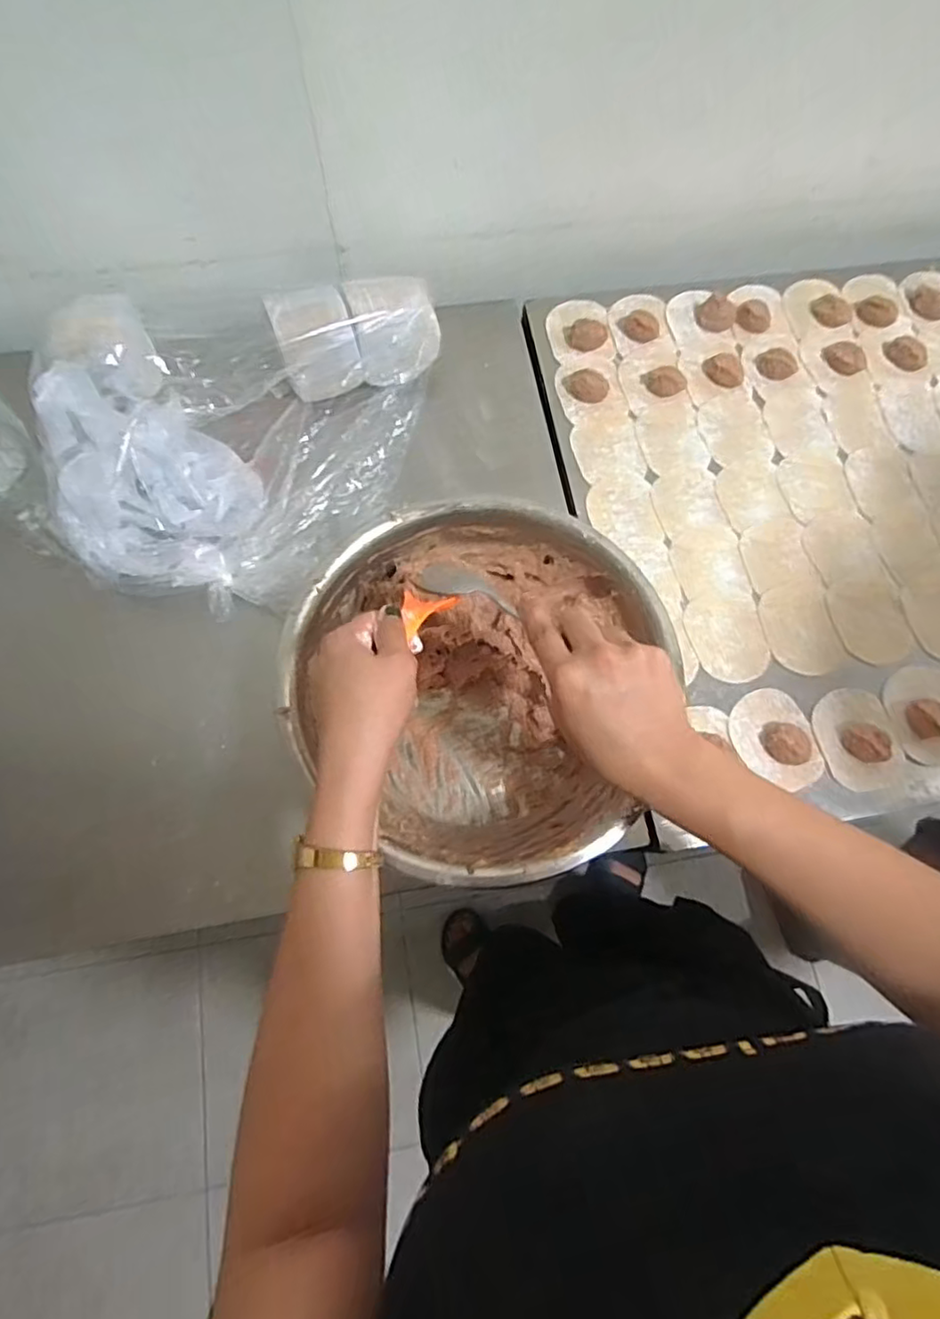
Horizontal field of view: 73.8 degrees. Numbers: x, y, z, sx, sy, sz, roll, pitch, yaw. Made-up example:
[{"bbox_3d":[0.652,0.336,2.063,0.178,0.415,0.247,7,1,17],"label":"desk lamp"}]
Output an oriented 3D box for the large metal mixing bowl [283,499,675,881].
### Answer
[{"bbox_3d":[-0.002,0.024,0.511,0.254,0.121,0.274,0,73,-1],"label":"large metal mixing bowl"}]

